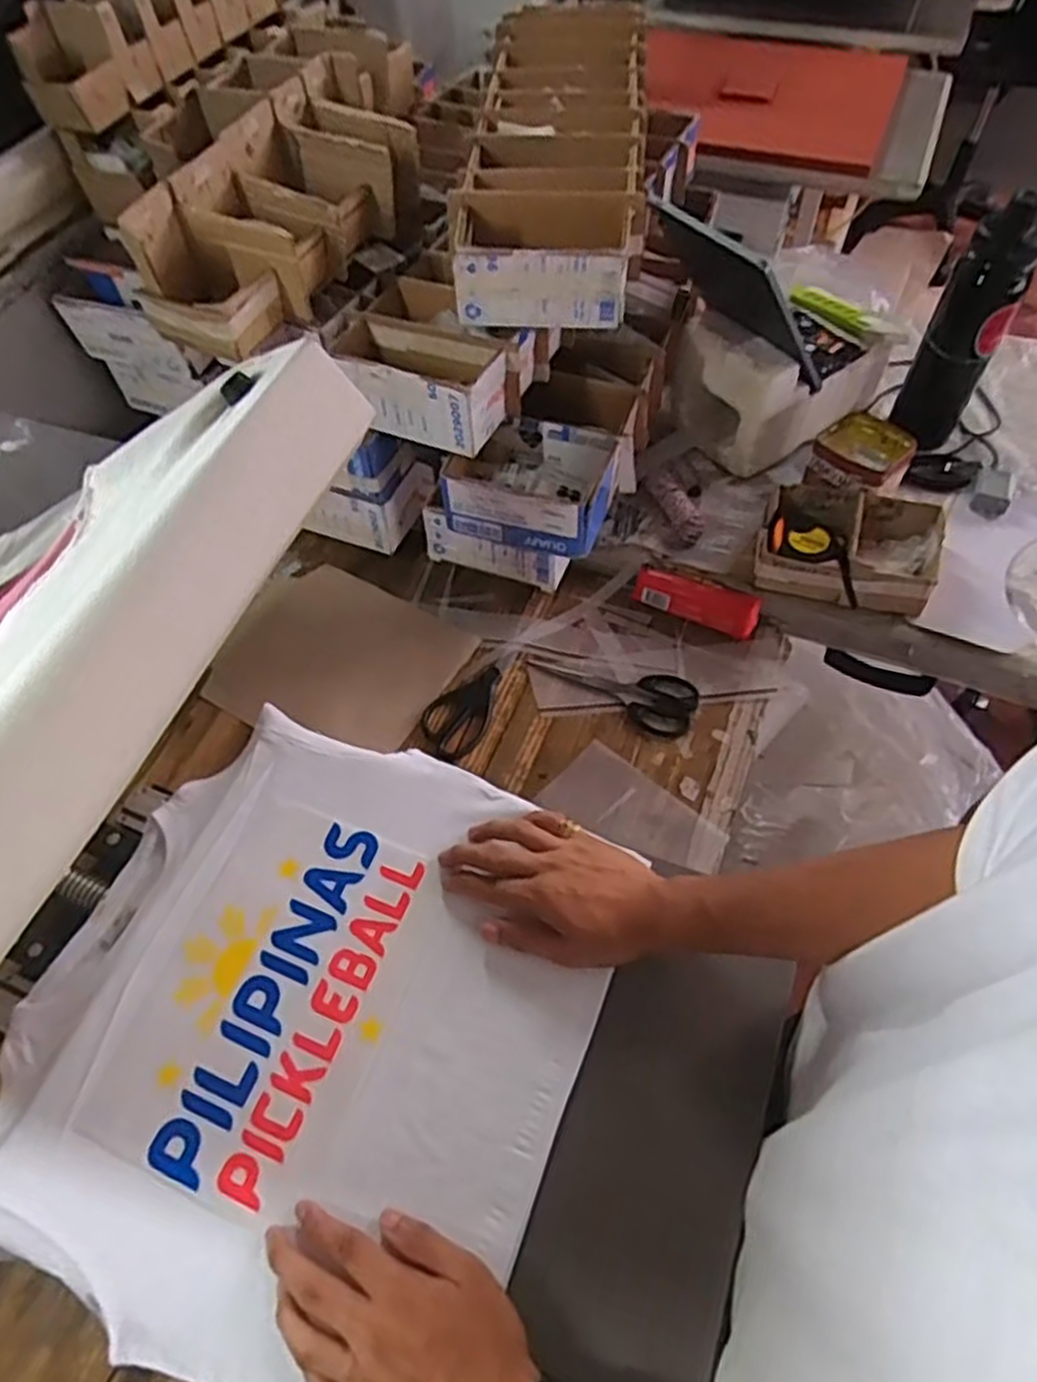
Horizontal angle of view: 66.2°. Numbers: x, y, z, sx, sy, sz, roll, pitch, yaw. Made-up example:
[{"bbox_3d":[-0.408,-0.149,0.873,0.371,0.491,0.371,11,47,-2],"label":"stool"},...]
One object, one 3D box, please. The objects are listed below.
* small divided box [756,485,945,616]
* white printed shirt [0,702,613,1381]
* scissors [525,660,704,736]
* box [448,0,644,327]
[{"bbox_3d":[0.350,-0.152,0.849,0.179,0.065,0.117,11,57,10],"label":"small divided box"},{"bbox_3d":[-0.155,0.222,0.568,0.386,0.041,0.395,18,59,14],"label":"white printed shirt"},{"bbox_3d":[0.100,-0.006,0.835,0.172,0.005,0.070,21,60,16],"label":"scissors"},{"bbox_3d":[0.042,-0.586,0.851,0.166,0.074,0.557,3,56,5],"label":"box"}]

